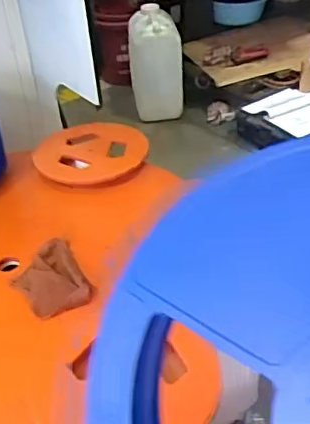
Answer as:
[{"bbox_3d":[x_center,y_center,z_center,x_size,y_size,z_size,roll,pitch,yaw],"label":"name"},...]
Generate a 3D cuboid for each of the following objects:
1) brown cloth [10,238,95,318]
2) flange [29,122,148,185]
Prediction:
[{"bbox_3d":[-0.194,0.113,1.021,0.111,0.028,0.184,-19,39,-20],"label":"brown cloth"},{"bbox_3d":[-0.154,-0.149,1.338,0.263,0.028,0.239,-1,36,3],"label":"flange"}]

